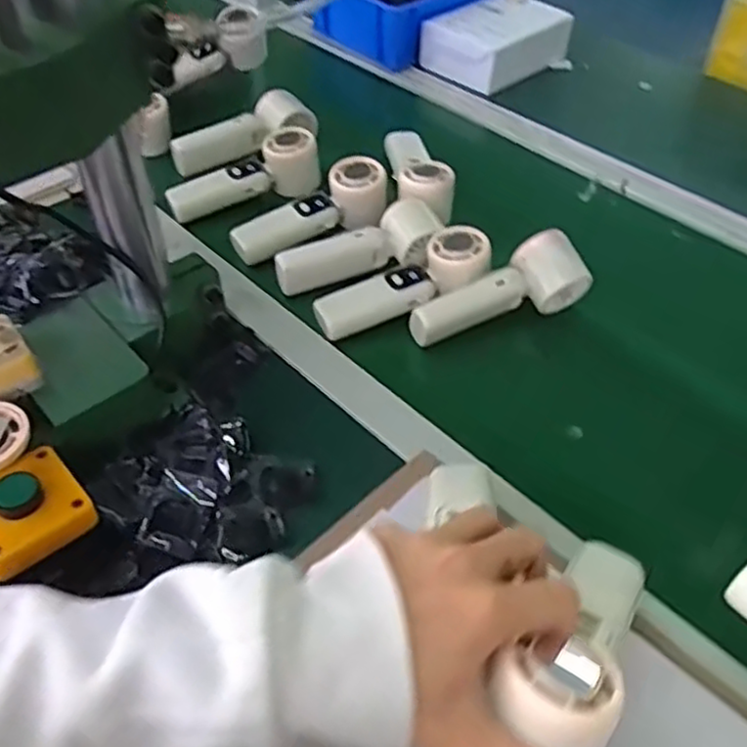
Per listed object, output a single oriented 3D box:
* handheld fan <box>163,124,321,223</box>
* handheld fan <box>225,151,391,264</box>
[{"bbox_3d":[-0.138,-0.210,0.745,0.163,0.056,0.057,-22,52,-20],"label":"handheld fan"},{"bbox_3d":[-0.060,-0.161,0.689,0.164,0.054,0.047,-25,53,-22],"label":"handheld fan"}]

